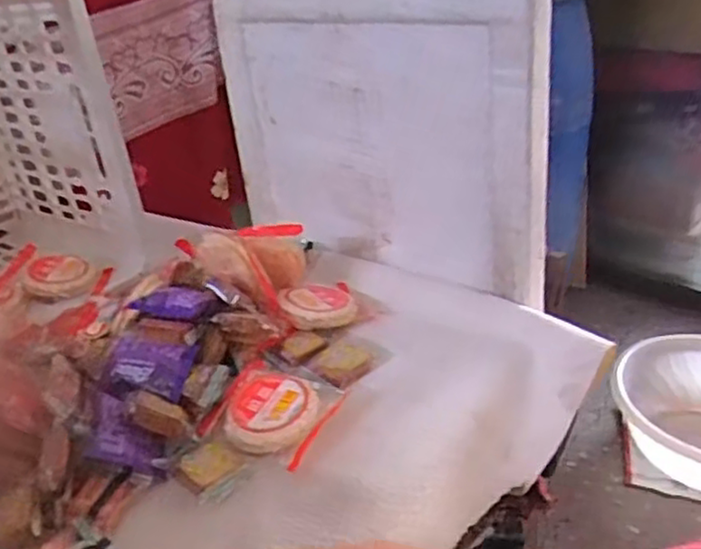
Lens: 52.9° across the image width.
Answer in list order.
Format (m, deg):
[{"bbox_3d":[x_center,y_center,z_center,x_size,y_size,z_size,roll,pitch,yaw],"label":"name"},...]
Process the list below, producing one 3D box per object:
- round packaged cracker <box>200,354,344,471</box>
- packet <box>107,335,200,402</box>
[{"bbox_3d":[-0.064,0.105,0.601,0.102,0.021,0.113,10,29,22],"label":"round packaged cracker"},{"bbox_3d":[-0.173,0.078,0.606,0.068,0.012,0.052,12,52,-2],"label":"packet"}]

